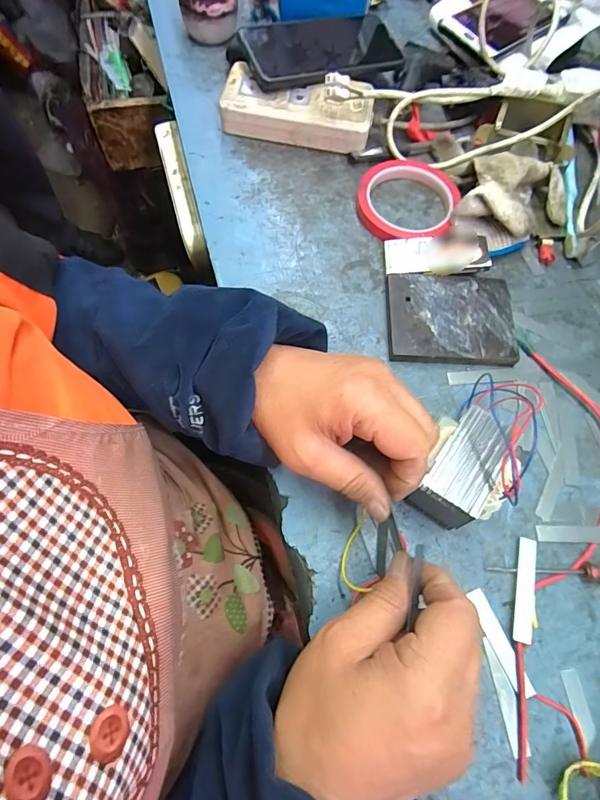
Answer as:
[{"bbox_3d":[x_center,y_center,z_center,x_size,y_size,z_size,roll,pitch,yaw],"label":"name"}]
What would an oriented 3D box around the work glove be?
[{"bbox_3d":[0.195,-0.188,0.393,0.123,0.045,0.085,-18,70,-9],"label":"work glove"}]

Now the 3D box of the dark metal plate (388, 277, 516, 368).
[{"bbox_3d":[0.127,-0.069,0.362,0.106,0.015,0.082,3,69,-1],"label":"dark metal plate"}]

